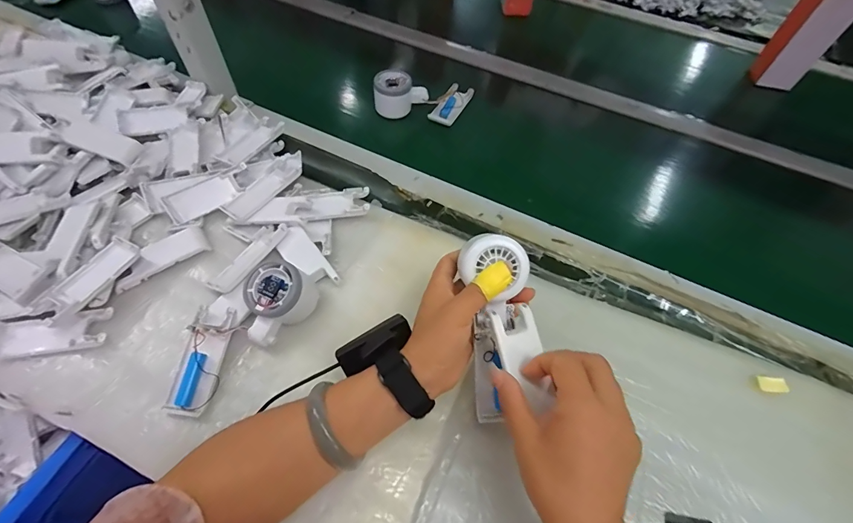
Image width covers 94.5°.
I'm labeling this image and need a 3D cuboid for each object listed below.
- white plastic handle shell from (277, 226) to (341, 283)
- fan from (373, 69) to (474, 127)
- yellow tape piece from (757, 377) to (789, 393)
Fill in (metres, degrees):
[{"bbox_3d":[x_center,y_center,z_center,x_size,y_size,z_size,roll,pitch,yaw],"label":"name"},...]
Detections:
[{"bbox_3d":[-0.140,-0.001,0.460,0.037,0.013,0.089,-34,64,-22],"label":"white plastic handle shell"},{"bbox_3d":[-0.004,-0.265,0.645,0.163,0.060,0.083,3,60,-16],"label":"fan"},{"bbox_3d":[0.358,0.127,0.408,0.026,0.004,0.017,3,50,8],"label":"yellow tape piece"}]

